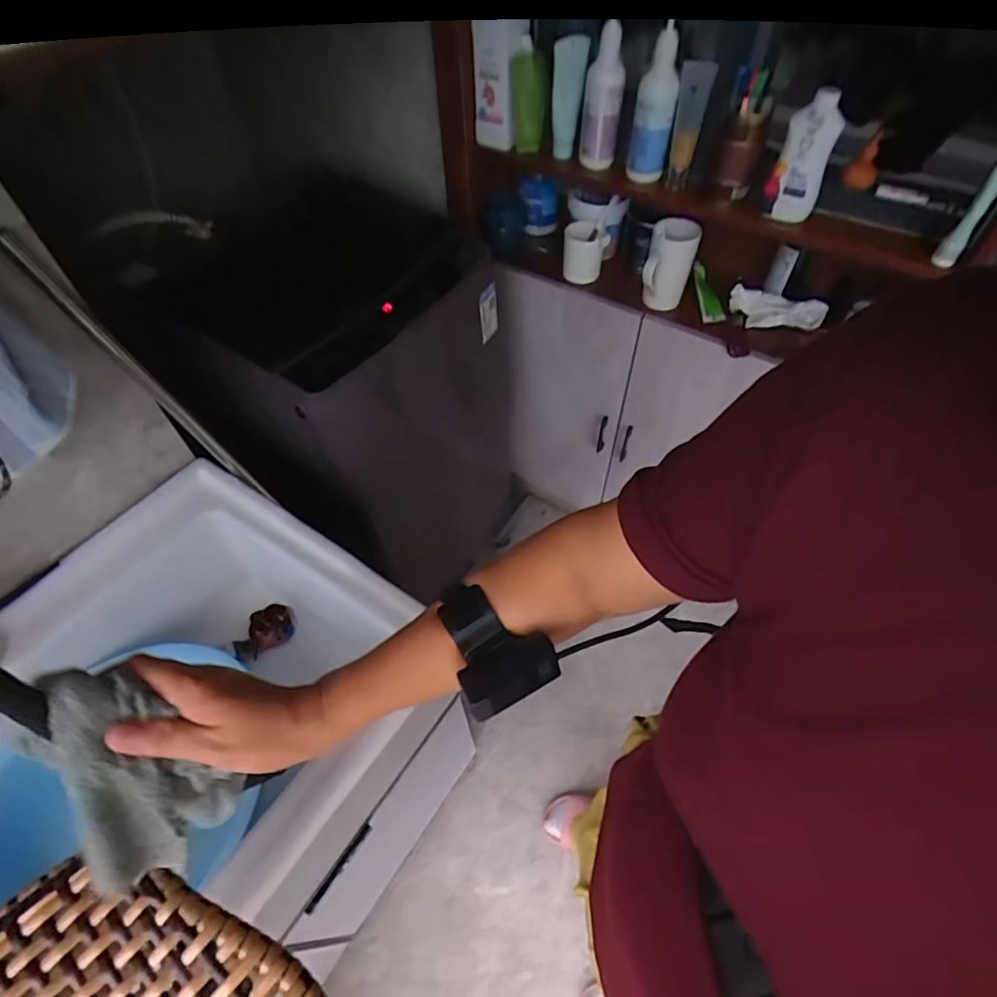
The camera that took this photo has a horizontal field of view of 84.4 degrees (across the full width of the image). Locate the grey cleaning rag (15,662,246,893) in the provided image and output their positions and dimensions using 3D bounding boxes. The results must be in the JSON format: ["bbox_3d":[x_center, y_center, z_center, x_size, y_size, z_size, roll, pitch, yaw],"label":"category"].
[{"bbox_3d":[-0.217,0.162,0.326,0.073,0.139,0.033,-21,21,-12],"label":"grey cleaning rag"}]

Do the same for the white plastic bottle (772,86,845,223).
[{"bbox_3d":[0.476,-0.525,0.852,0.074,0.163,0.045,20,59,15],"label":"white plastic bottle"}]

